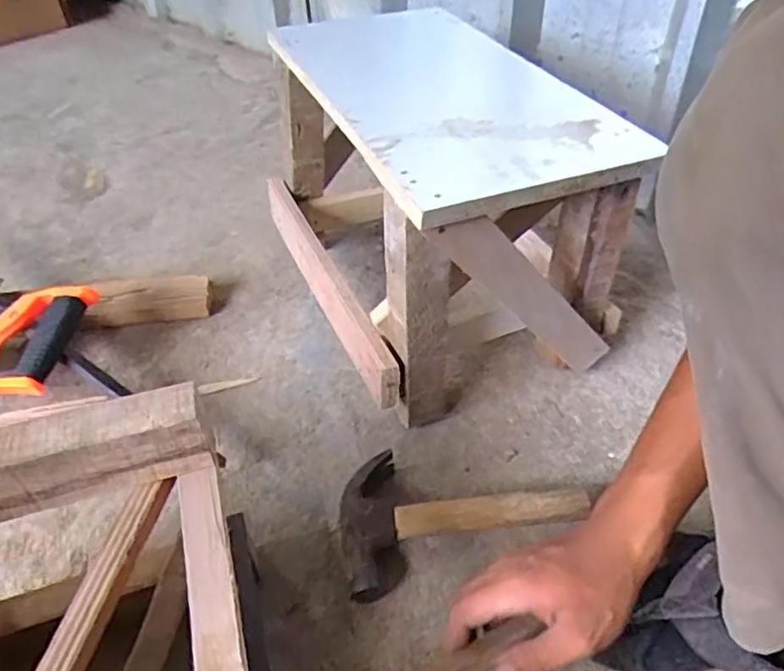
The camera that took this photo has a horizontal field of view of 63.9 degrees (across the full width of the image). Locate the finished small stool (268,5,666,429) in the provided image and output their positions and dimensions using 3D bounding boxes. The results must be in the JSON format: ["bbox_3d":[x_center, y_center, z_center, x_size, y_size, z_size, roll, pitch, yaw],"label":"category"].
[{"bbox_3d":[0.030,-0.161,0.689,0.273,0.245,0.421,-17,47,-15],"label":"finished small stool"}]

